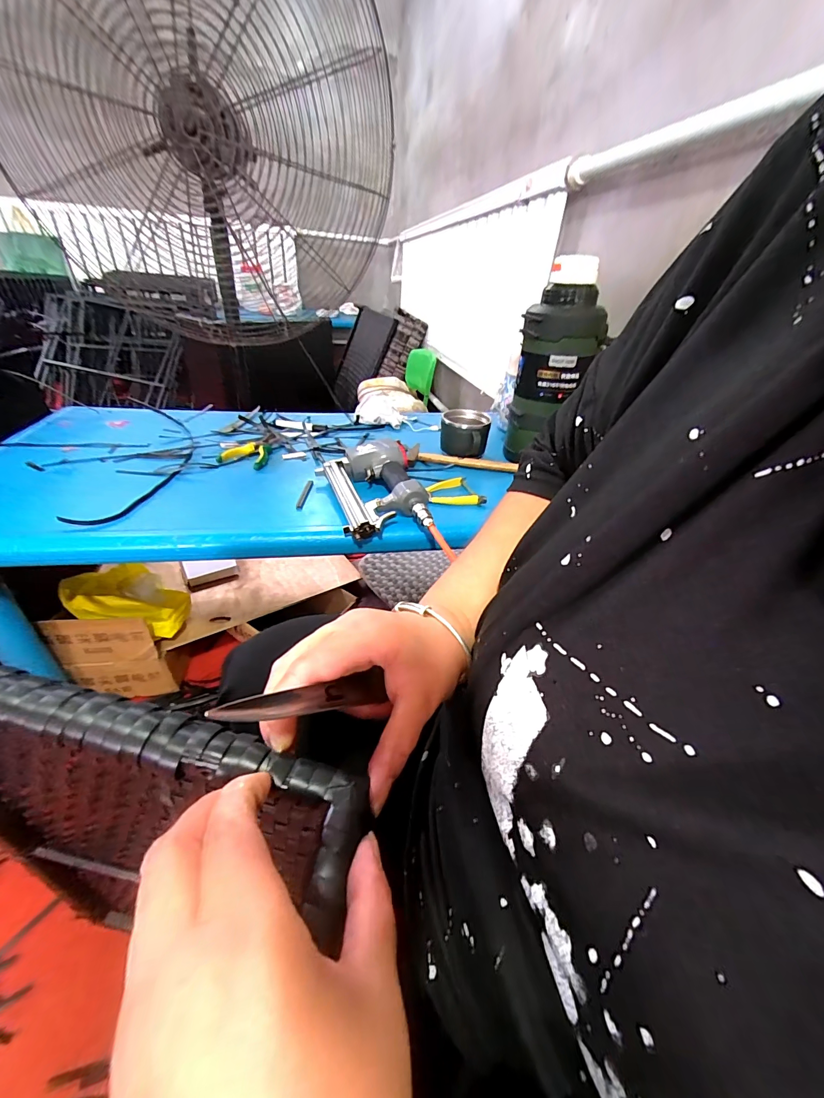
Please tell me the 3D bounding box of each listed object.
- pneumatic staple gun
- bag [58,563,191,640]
[{"bbox_3d":[-0.067,-0.104,0.636,0.149,0.060,0.239,-4,37,-13],"label":"pneumatic staple gun"},{"bbox_3d":[-0.594,0.113,0.817,0.204,0.087,0.170,18,37,16],"label":"bag"}]

